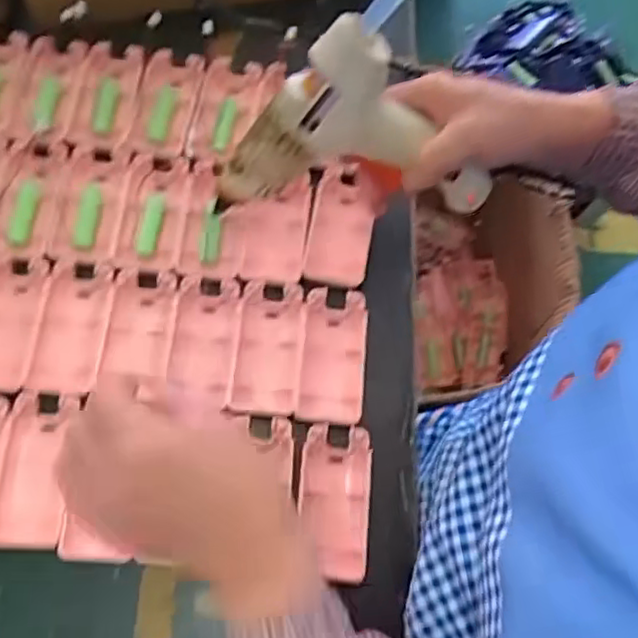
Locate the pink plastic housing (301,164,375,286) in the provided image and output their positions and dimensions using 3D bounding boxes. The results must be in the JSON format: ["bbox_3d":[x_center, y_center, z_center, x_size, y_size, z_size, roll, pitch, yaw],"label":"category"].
[{"bbox_3d":[0.018,-0.069,0.496,0.042,0.025,0.096,8,69,1],"label":"pink plastic housing"}]

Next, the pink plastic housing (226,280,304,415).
[{"bbox_3d":[-0.035,0.019,0.452,0.044,0.009,0.092,4,69,0],"label":"pink plastic housing"}]

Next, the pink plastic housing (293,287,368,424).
[{"bbox_3d":[0.009,0.026,0.456,0.045,0.014,0.093,5,69,0],"label":"pink plastic housing"}]

